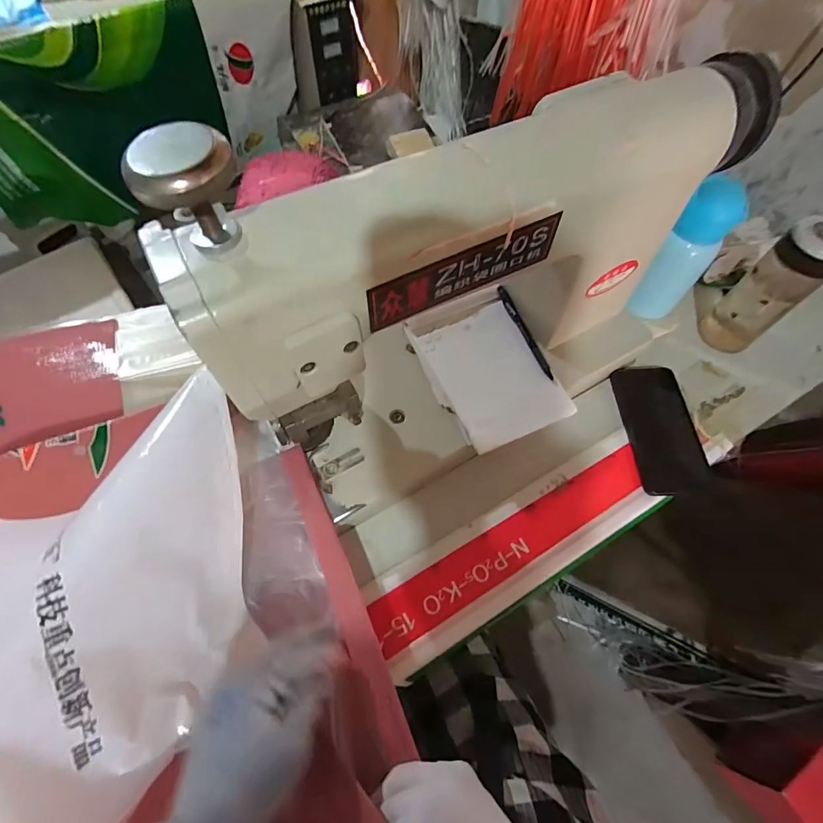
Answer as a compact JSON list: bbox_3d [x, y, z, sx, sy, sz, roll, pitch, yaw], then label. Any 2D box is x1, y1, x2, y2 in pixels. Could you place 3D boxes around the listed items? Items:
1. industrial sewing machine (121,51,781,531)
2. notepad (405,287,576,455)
[{"bbox_3d":[0.093,-0.108,0.394,0.516,0.286,0.186,-23,66,-13],"label":"industrial sewing machine"},{"bbox_3d":[0.088,-0.052,0.497,0.130,0.023,0.188,-21,65,-12],"label":"notepad"}]

